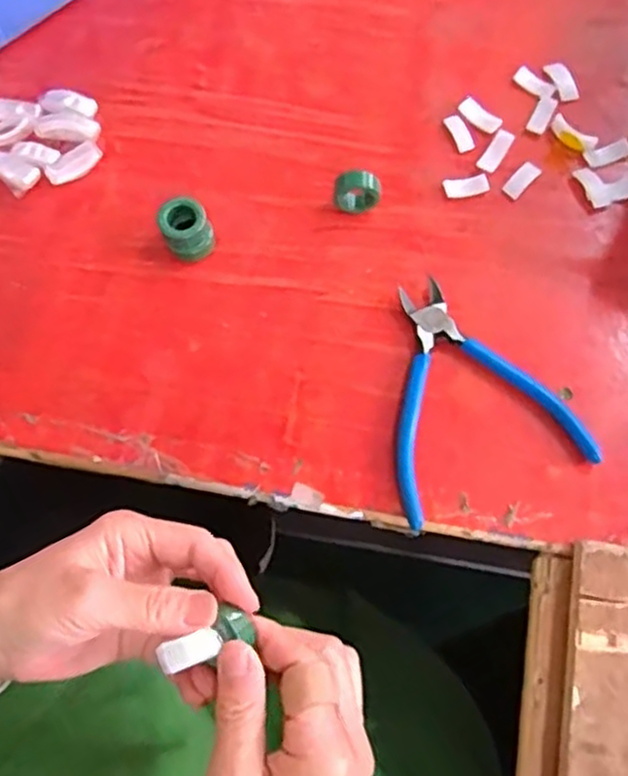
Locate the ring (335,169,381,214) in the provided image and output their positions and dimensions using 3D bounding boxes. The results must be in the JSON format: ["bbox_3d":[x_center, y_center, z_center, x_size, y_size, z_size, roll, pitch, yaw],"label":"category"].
[{"bbox_3d":[0.028,-0.129,0.471,0.030,0.025,0.016,-23,71,-7],"label":"ring"}]

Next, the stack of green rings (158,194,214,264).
[{"bbox_3d":[-0.083,-0.102,0.464,0.029,0.026,0.033,-26,71,-9],"label":"stack of green rings"}]

